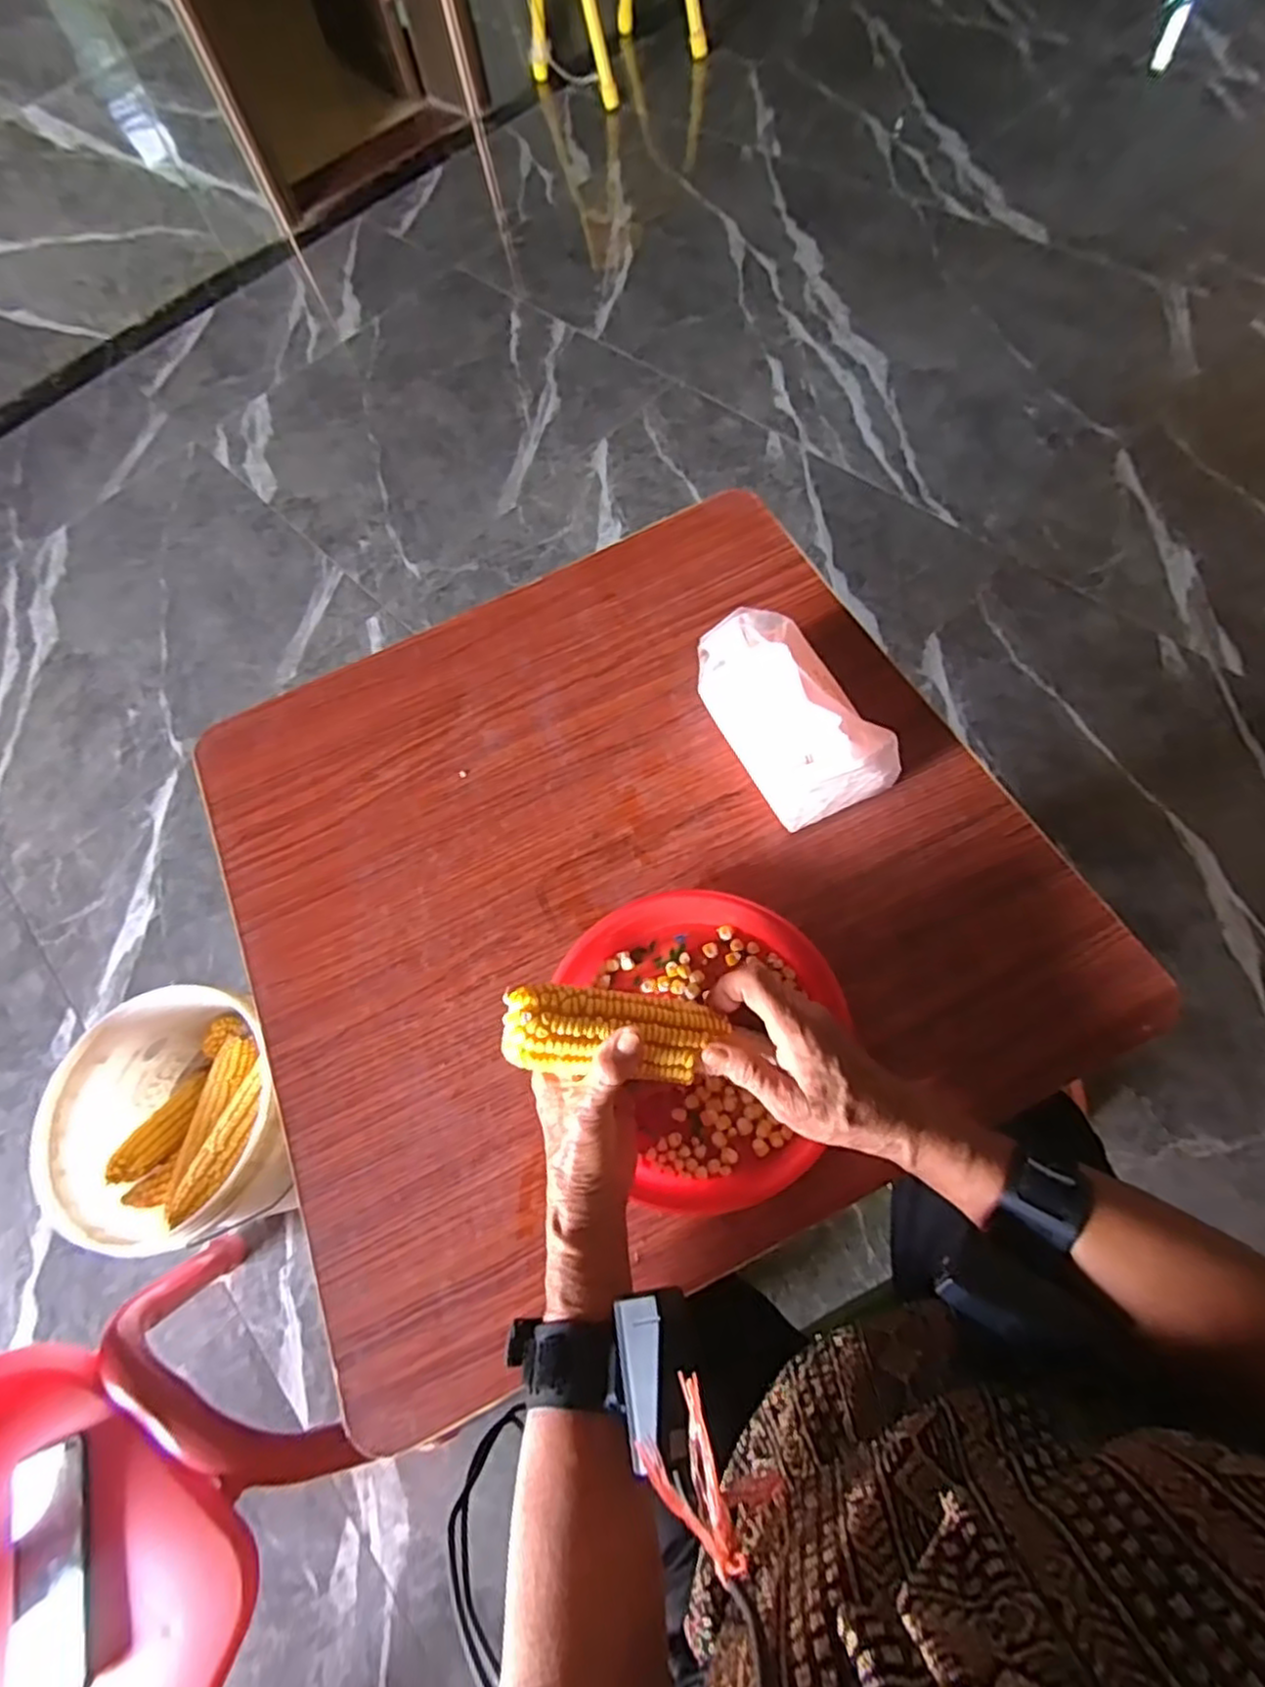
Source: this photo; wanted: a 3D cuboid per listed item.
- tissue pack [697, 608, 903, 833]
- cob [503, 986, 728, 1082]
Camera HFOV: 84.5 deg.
[{"bbox_3d":[0.123,-0.105,0.538,0.087,0.094,0.164,-25,64,-5],"label":"tissue pack"},{"bbox_3d":[-0.011,0.114,0.414,0.127,0.037,0.048,6,63,-10],"label":"cob"}]

